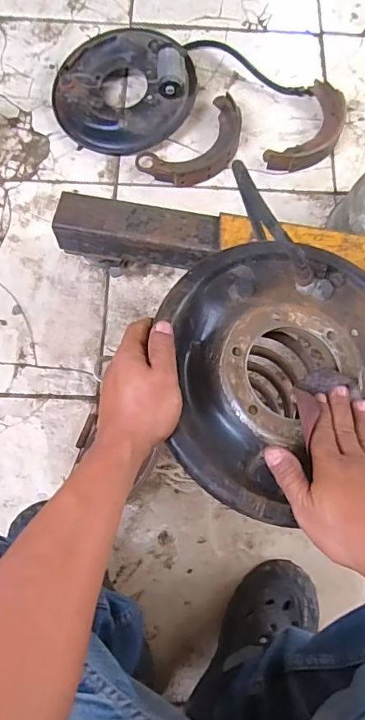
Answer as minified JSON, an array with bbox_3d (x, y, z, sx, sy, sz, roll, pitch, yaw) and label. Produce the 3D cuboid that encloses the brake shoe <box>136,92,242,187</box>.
[{"bbox_3d":[0.033,-0.406,0.911,0.230,0.031,0.121,-39,78,-11],"label":"brake shoe"}]

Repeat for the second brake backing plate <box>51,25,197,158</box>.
[{"bbox_3d":[-0.113,-0.511,0.892,0.261,0.084,0.242,0,74,-1],"label":"second brake backing plate"}]

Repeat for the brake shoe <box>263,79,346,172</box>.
[{"bbox_3d":[0.253,-0.446,0.935,0.105,0.040,0.225,33,76,8],"label":"brake shoe"}]

